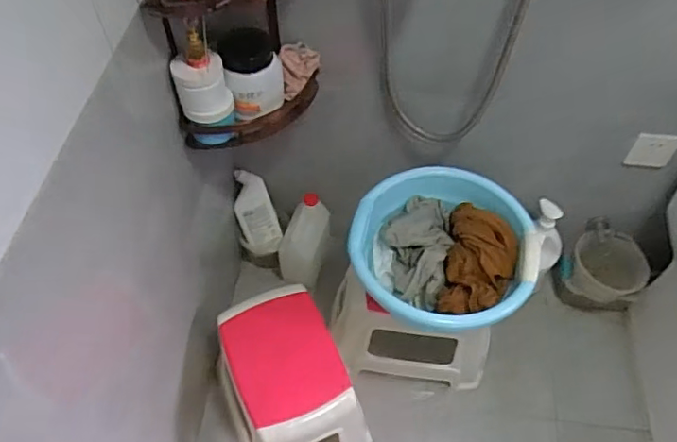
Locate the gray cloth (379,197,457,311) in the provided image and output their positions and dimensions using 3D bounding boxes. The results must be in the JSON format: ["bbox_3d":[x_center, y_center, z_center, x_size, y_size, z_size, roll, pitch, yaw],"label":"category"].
[{"bbox_3d":[0.154,0.051,1.118,0.137,0.067,0.245,3,55,3],"label":"gray cloth"}]

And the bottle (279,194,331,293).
[{"bbox_3d":[-0.085,0.049,1.455,0.113,0.078,0.244,13,100,10],"label":"bottle"}]

